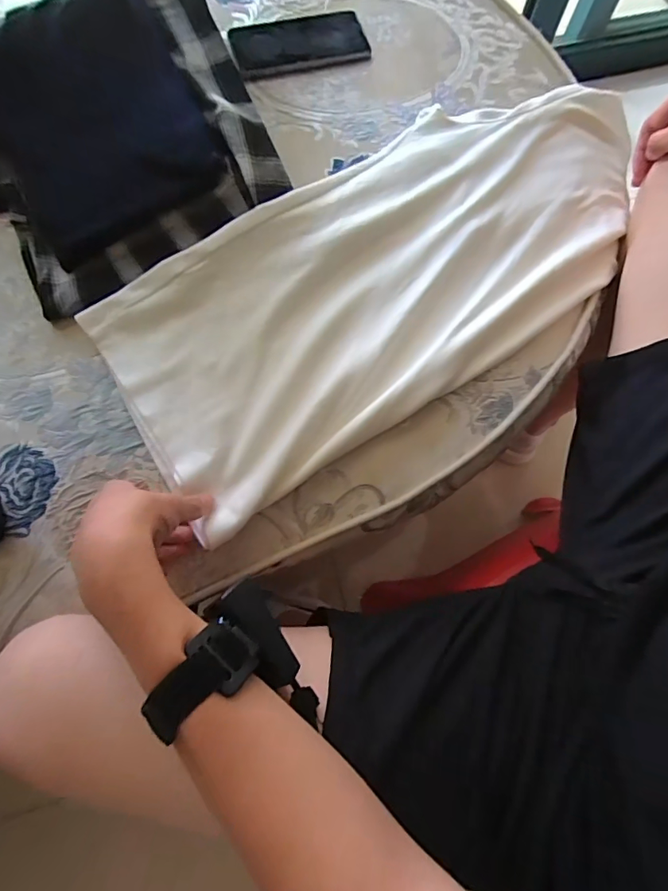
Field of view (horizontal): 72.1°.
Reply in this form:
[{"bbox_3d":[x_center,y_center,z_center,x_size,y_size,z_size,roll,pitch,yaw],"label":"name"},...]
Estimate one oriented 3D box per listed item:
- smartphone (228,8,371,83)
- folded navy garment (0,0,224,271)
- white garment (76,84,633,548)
[{"bbox_3d":[-0.040,-0.469,0.536,0.157,0.012,0.084,-17,73,-7],"label":"smartphone"},{"bbox_3d":[-0.231,-0.312,0.436,0.192,0.029,0.241,-33,90,5],"label":"folded navy garment"},{"bbox_3d":[0.083,-0.183,0.454,0.611,0.056,0.240,-35,76,-12],"label":"white garment"}]

